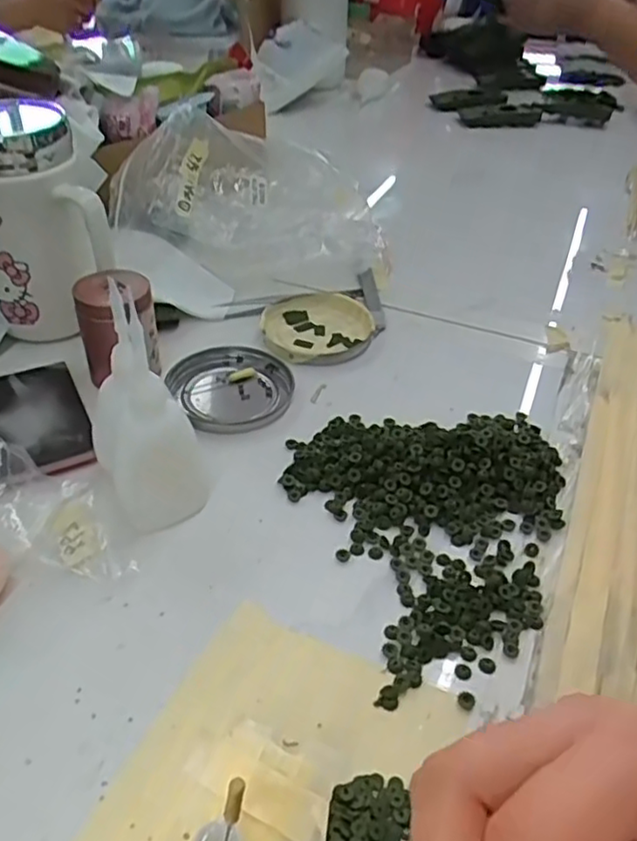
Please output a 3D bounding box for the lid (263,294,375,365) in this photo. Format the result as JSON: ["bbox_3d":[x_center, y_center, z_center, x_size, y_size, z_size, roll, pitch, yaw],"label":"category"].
[{"bbox_3d":[-0.001,-0.068,0.485,0.079,0.009,0.076,2,40,-2],"label":"lid"}]

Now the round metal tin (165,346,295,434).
[{"bbox_3d":[-0.053,-0.022,0.433,0.076,0.011,0.081,2,40,-2],"label":"round metal tin"}]

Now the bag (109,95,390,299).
[{"bbox_3d":[-0.049,-0.174,0.544,0.217,0.093,0.112,2,40,-2],"label":"bag"}]

